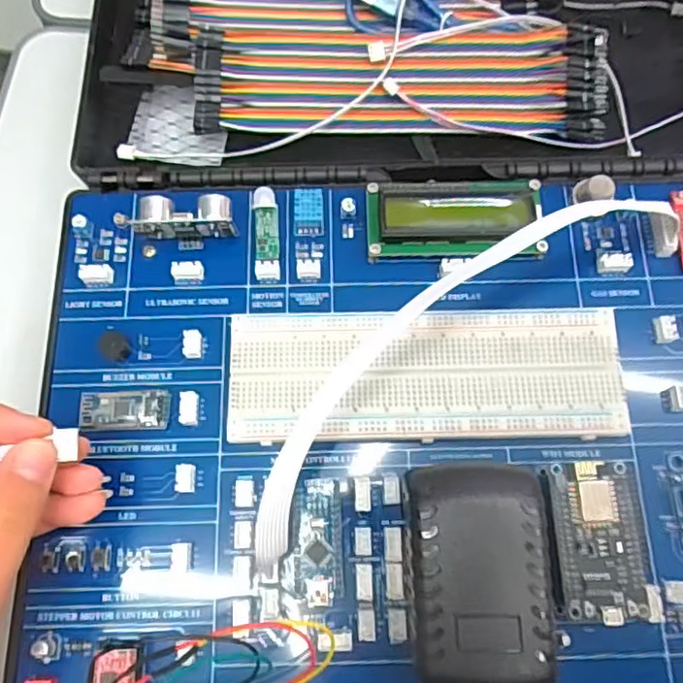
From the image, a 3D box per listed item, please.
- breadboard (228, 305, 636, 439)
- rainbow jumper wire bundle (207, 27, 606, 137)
[{"bbox_3d":[0.035,0.014,0.263,0.162,0.010,0.054,-1,72,0],"label":"breadboard"},{"bbox_3d":[0.031,-0.140,0.326,0.211,0.012,0.059,1,88,1],"label":"rainbow jumper wire bundle"}]

